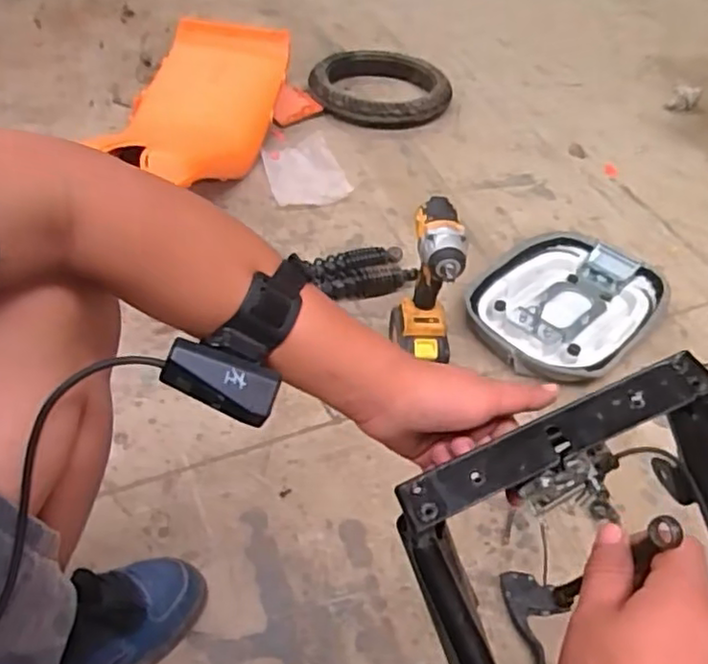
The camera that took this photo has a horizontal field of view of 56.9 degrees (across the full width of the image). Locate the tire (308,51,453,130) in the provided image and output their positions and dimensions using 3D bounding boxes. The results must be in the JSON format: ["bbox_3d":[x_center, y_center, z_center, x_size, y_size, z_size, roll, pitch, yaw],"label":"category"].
[{"bbox_3d":[0.076,-0.629,1.686,0.349,0.065,0.335,14,44,9],"label":"tire"}]

